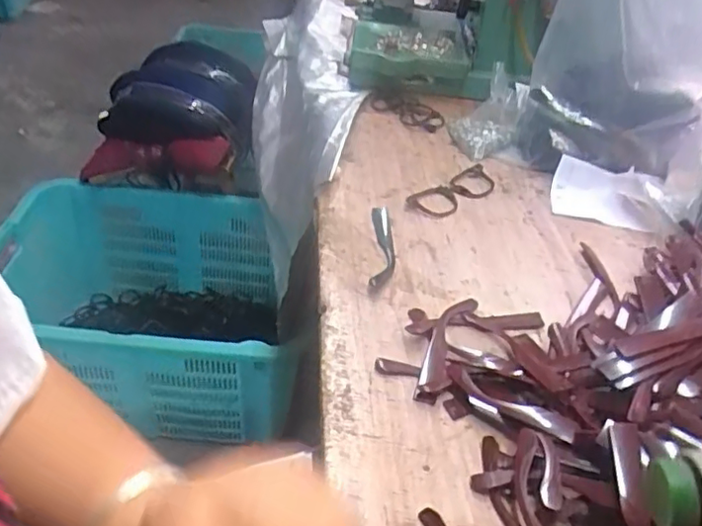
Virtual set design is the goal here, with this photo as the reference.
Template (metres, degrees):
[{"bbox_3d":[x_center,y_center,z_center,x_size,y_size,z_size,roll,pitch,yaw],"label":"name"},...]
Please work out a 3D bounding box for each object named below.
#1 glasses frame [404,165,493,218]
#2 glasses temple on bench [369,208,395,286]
[{"bbox_3d":[0.147,-0.102,0.878,0.173,0.011,0.066,-28,49,-36],"label":"glasses frame"},{"bbox_3d":[0.039,-0.022,0.750,0.030,0.010,0.167,5,38,-1],"label":"glasses temple on bench"}]

